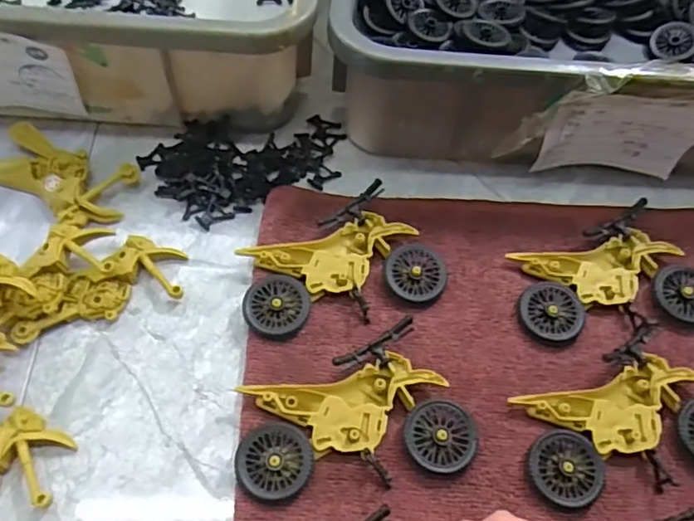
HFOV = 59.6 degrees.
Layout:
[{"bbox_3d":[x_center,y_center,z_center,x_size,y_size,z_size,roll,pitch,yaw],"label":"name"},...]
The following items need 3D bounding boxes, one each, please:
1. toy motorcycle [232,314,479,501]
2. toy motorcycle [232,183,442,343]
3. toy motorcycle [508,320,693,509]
[{"bbox_3d":[0.001,0.081,0.314,0.114,0.015,0.074,-13,61,-11],"label":"toy motorcycle"},{"bbox_3d":[-0.006,0.007,0.359,0.113,0.016,0.076,-26,64,-17],"label":"toy motorcycle"},{"bbox_3d":[0.145,0.087,0.318,0.112,0.017,0.075,-22,63,-16],"label":"toy motorcycle"}]

